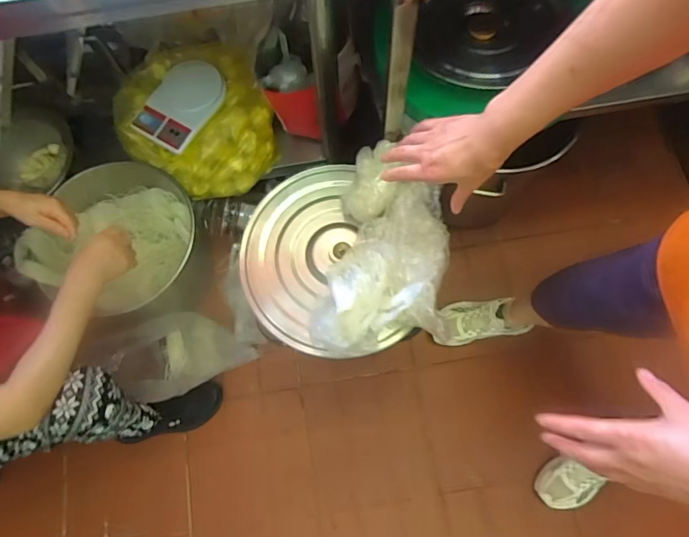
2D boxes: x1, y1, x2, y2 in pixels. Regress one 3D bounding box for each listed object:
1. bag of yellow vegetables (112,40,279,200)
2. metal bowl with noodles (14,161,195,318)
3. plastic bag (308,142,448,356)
[{"bbox_3d":[-0.342,-0.342,1.090,0.331,0.176,0.319,-23,74,-7],"label":"bag of yellow vegetables"},{"bbox_3d":[-0.513,-0.057,1.018,0.358,0.138,0.315,-15,73,-4],"label":"metal bowl with noodles"},{"bbox_3d":[0.084,-0.039,0.781,0.206,0.097,0.383,13,73,4],"label":"plastic bag"}]

